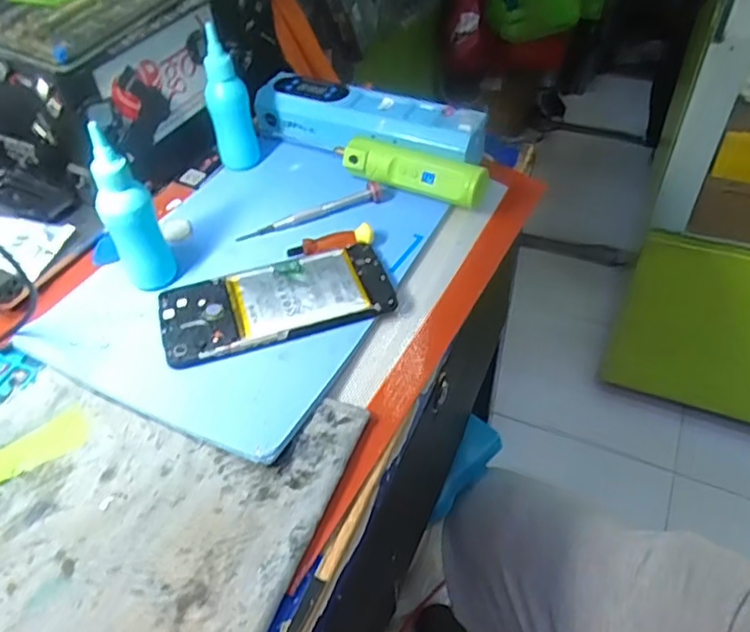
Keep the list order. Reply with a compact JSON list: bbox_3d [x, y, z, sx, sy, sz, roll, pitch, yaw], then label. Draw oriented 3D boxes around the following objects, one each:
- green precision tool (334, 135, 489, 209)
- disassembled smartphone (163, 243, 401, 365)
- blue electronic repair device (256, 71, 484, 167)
[{"bbox_3d":[0.028,-0.121,0.504,0.131,0.037,0.029,17,50,20],"label":"green precision tool"},{"bbox_3d":[-0.069,-0.012,0.430,0.156,0.010,0.074,-15,47,-10],"label":"disassembled smartphone"},{"bbox_3d":[-0.008,-0.173,0.548,0.210,0.042,0.054,18,51,21],"label":"blue electronic repair device"}]

